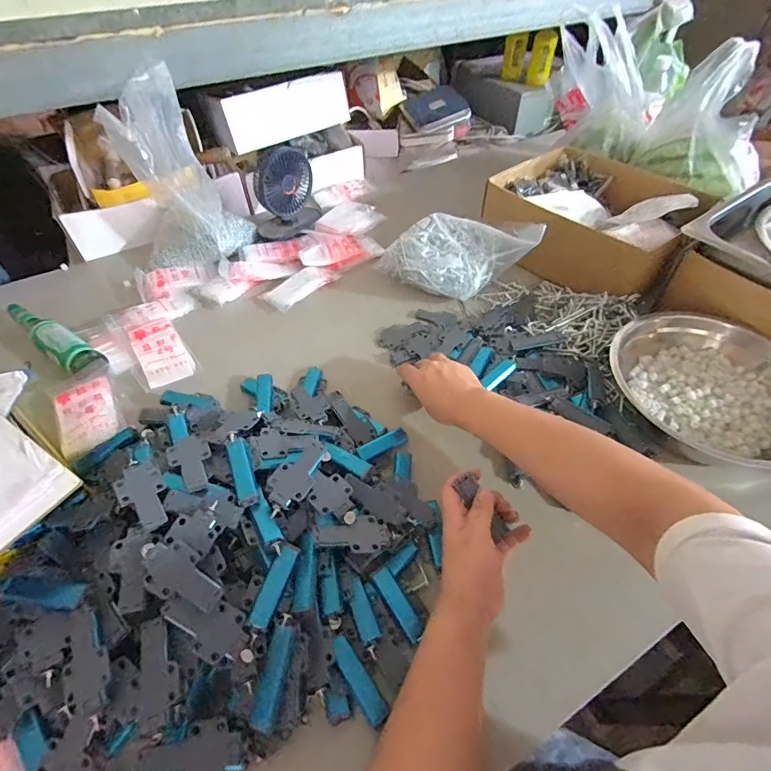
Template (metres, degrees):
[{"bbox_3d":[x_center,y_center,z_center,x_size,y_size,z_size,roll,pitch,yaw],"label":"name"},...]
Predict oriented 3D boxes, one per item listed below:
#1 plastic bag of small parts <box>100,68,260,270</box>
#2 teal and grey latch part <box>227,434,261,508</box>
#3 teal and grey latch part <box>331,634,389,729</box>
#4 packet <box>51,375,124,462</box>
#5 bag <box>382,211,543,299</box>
[{"bbox_3d":[-0.355,-0.355,0.738,0.181,0.274,0.115,-7,49,-4],"label":"plastic bag of small parts"},{"bbox_3d":[-0.155,0.091,0.462,0.022,0.016,0.082,-18,51,-14],"label":"teal and grey latch part"},{"bbox_3d":[-0.024,0.263,0.384,0.020,0.008,0.074,-28,54,-21],"label":"teal and grey latch part"},{"bbox_3d":[-0.411,0.034,0.587,0.075,0.017,0.124,-23,52,-18],"label":"packet"},{"bbox_3d":[0.121,-0.230,0.743,0.268,0.086,0.128,10,50,11],"label":"bag"}]

